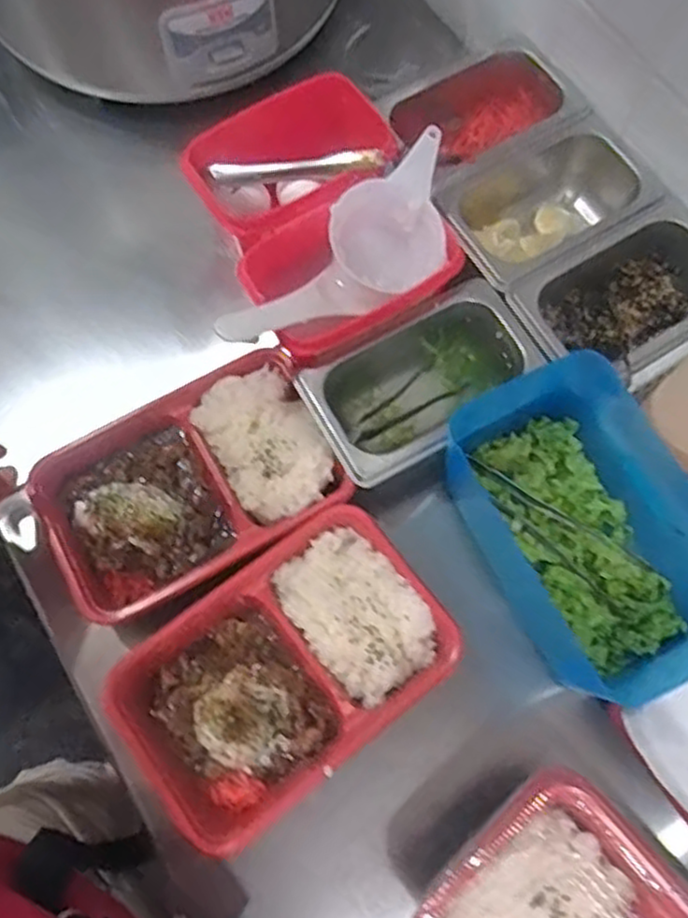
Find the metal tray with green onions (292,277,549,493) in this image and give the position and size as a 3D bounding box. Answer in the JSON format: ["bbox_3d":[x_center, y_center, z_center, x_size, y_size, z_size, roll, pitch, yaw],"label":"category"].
[{"bbox_3d":[0.055,-0.058,0.576,0.178,0.077,0.109,-38,76,-13],"label":"metal tray with green onions"}]

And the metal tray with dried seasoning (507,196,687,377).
[{"bbox_3d":[0.227,-0.123,0.590,0.168,0.066,0.109,-31,75,-11],"label":"metal tray with dried seasoning"}]

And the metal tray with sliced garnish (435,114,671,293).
[{"bbox_3d":[0.167,-0.206,0.617,0.175,0.058,0.101,-31,75,-11],"label":"metal tray with sliced garnish"}]

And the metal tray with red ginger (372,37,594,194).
[{"bbox_3d":[0.114,-0.289,0.642,0.167,0.069,0.106,-31,75,-11],"label":"metal tray with red ginger"}]

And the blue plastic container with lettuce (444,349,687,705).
[{"bbox_3d":[0.175,0.050,0.513,0.132,0.097,0.211,-24,73,-9],"label":"blue plastic container with lettuce"}]

